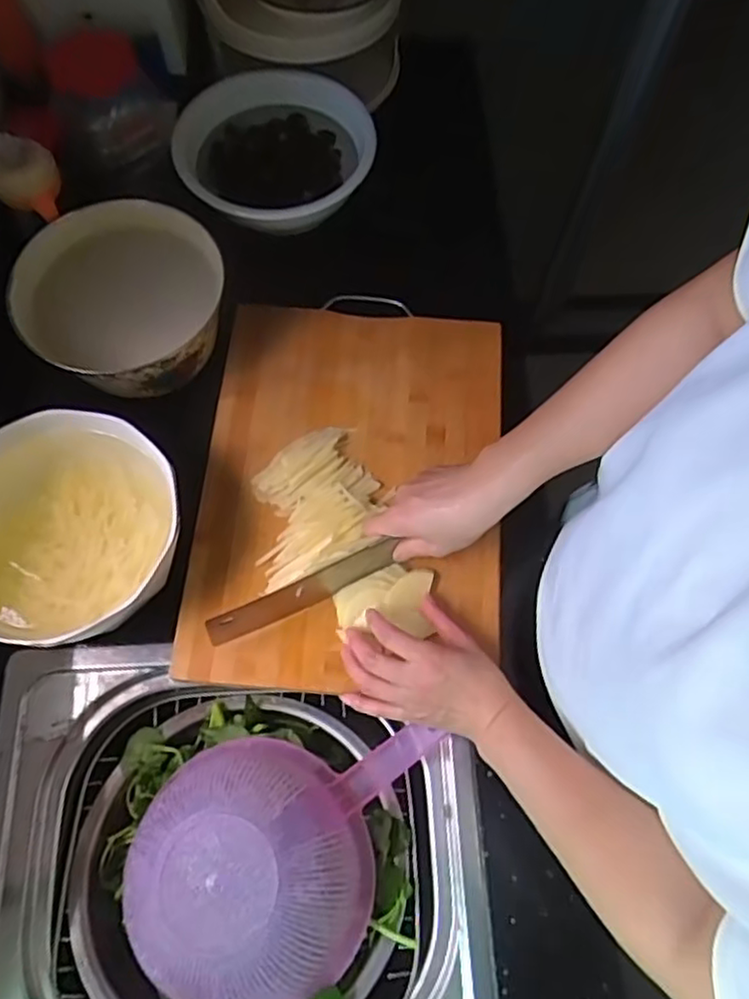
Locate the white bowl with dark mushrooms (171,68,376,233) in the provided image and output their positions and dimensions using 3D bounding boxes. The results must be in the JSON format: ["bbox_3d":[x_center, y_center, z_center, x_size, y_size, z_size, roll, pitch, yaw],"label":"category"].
[{"bbox_3d":[-0.117,-0.402,0.828,0.218,0.124,0.216,0,68,-1],"label":"white bowl with dark mushrooms"}]

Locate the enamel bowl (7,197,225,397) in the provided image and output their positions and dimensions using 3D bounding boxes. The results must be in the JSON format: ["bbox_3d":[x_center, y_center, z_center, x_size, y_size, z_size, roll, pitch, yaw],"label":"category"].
[{"bbox_3d":[-0.243,-0.197,0.679,0.169,0.083,0.191,33,71,12],"label":"enamel bowl"}]

